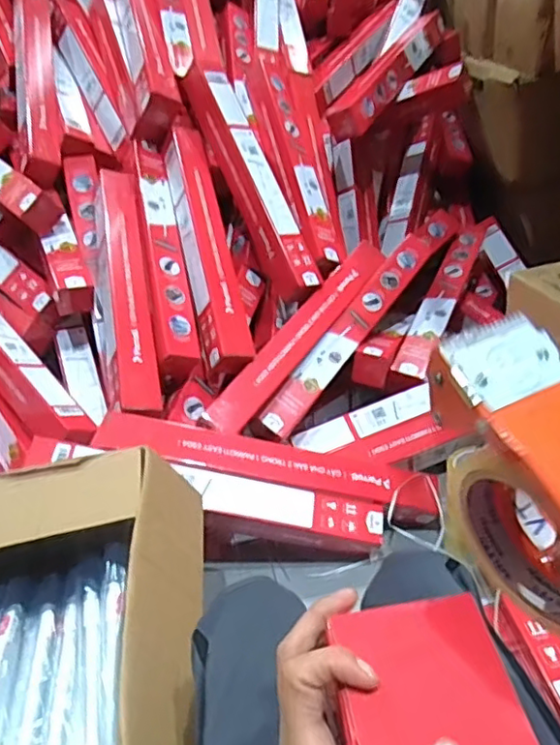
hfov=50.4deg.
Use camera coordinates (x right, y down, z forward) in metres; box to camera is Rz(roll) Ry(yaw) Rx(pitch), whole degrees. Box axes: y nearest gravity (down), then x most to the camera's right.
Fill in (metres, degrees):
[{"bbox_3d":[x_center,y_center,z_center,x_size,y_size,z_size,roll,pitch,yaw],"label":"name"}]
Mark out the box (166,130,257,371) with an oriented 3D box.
[{"bbox_3d":[-0.188,-0.319,1.468,0.112,0.119,0.707,-11,67,-8],"label":"box"}]

